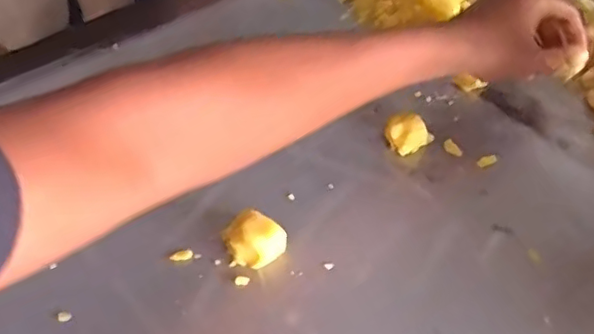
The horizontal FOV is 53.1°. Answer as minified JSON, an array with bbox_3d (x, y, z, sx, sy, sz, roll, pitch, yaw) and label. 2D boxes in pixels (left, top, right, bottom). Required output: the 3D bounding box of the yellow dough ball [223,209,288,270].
[{"bbox_3d":[-0.028,0.047,0.386,0.037,0.028,0.026,14,48,11],"label":"yellow dough ball"}]

